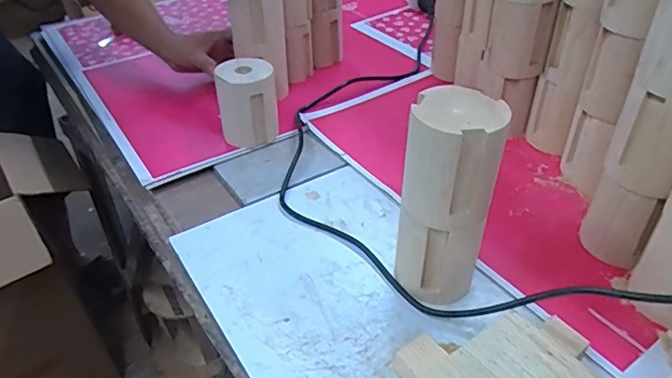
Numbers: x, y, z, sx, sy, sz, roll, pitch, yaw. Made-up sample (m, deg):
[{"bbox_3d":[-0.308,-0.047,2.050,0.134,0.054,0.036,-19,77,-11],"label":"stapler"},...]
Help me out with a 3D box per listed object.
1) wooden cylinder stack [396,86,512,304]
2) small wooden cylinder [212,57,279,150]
[{"bbox_3d":[0.100,0.015,0.469,0.079,0.201,0.078,15,42,20],"label":"wooden cylinder stack"},{"bbox_3d":[-0.125,-0.120,0.718,0.081,0.109,0.062,-12,40,-11],"label":"small wooden cylinder"}]

